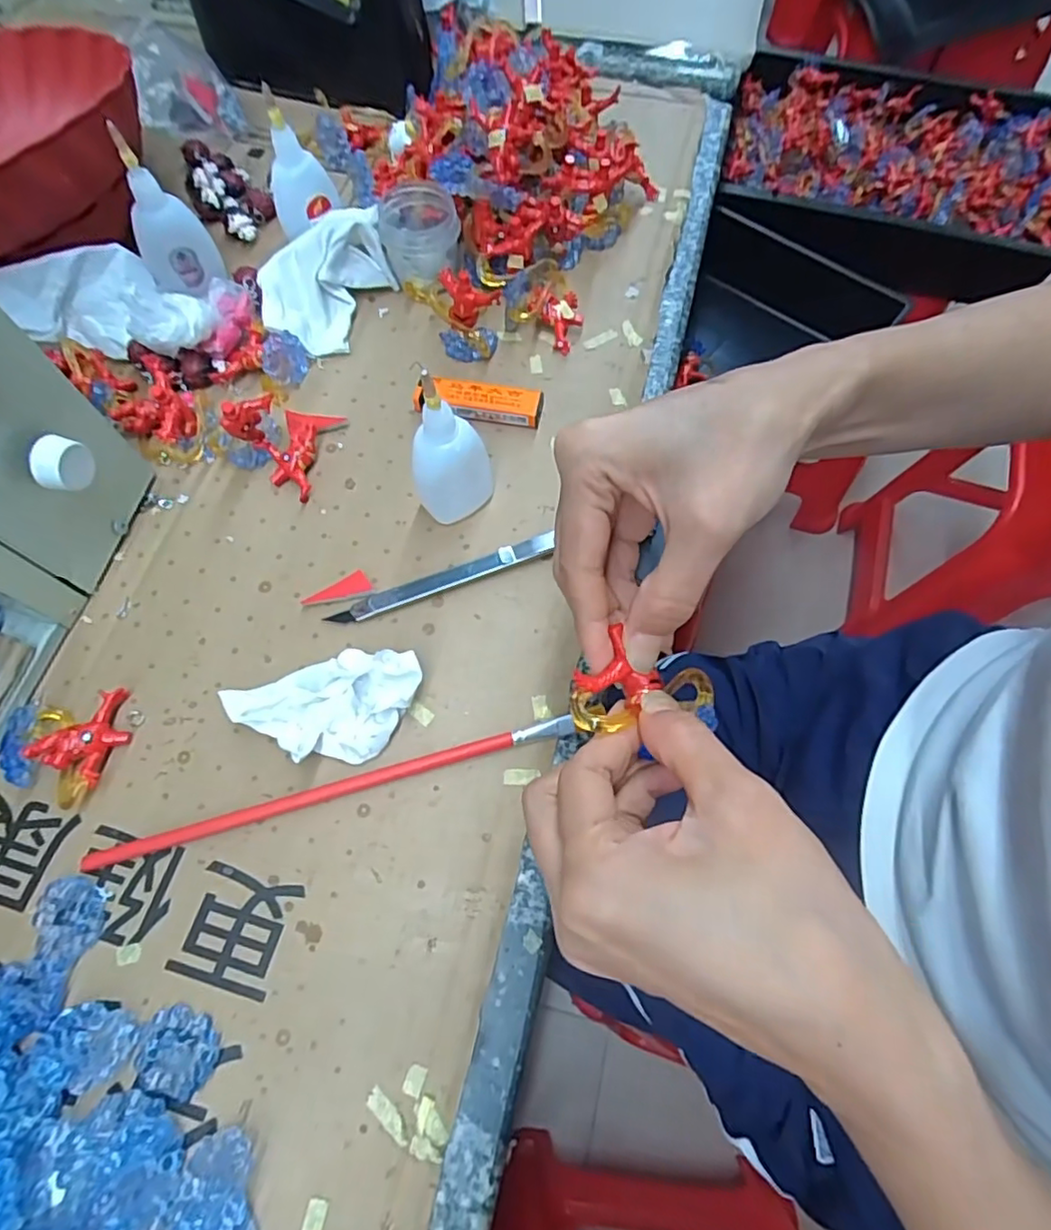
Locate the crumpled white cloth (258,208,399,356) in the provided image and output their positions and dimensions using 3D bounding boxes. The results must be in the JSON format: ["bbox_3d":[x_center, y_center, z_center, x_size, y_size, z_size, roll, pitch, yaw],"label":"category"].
[{"bbox_3d":[-0.139,-0.236,0.423,0.075,0.037,0.102,25,70,9],"label":"crumpled white cloth"}]

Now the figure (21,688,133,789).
[{"bbox_3d":[-0.221,0.059,0.317,0.037,0.016,0.046,22,69,8],"label":"figure"}]

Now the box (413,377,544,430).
[{"bbox_3d":[-0.031,-0.136,0.394,0.082,0.015,0.023,13,68,4],"label":"box"}]

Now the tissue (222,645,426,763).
[{"bbox_3d":[-0.102,0.045,0.311,0.099,0.035,0.053,-5,68,-3],"label":"tissue"}]

